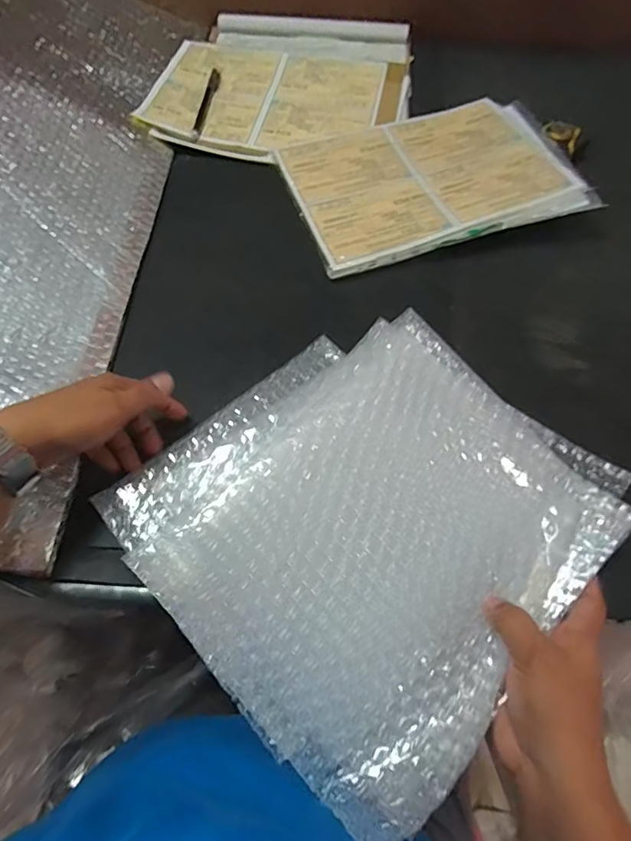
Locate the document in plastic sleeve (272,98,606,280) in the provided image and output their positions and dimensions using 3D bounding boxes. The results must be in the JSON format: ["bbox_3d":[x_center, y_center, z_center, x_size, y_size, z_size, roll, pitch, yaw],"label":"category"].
[{"bbox_3d":[0.130,-0.286,0.581,0.311,0.023,0.226,-16,62,-7],"label":"document in plastic sleeve"}]

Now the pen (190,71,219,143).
[{"bbox_3d":[-0.145,-0.420,0.656,0.015,0.007,0.148,6,62,4],"label":"pen"}]

